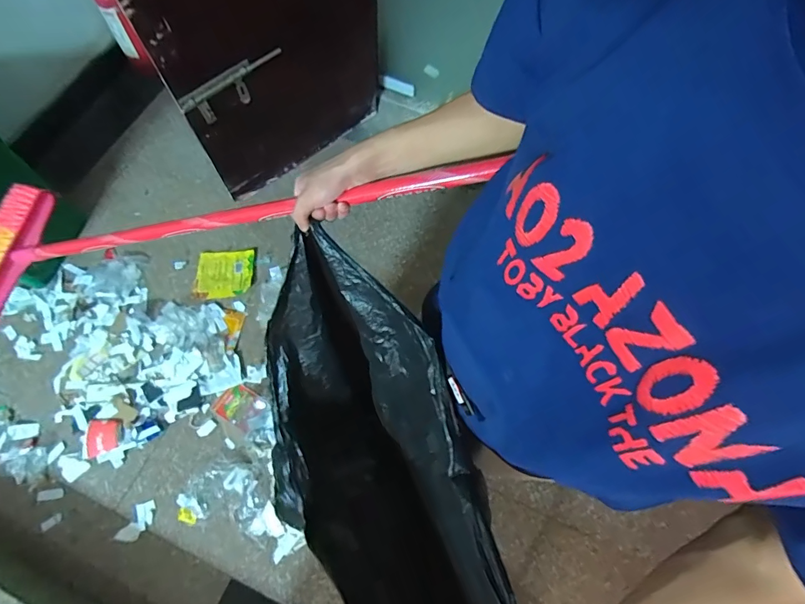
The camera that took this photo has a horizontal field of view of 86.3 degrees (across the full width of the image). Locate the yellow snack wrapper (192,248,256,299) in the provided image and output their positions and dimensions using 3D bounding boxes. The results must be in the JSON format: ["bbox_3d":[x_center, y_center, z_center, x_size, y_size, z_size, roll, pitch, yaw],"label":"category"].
[{"bbox_3d":[-0.634,-0.102,1.534,0.198,0.024,0.184,-3,71,-3],"label":"yellow snack wrapper"}]

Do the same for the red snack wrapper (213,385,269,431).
[{"bbox_3d":[-0.518,0.332,1.369,0.147,0.017,0.111,30,73,9],"label":"red snack wrapper"}]

